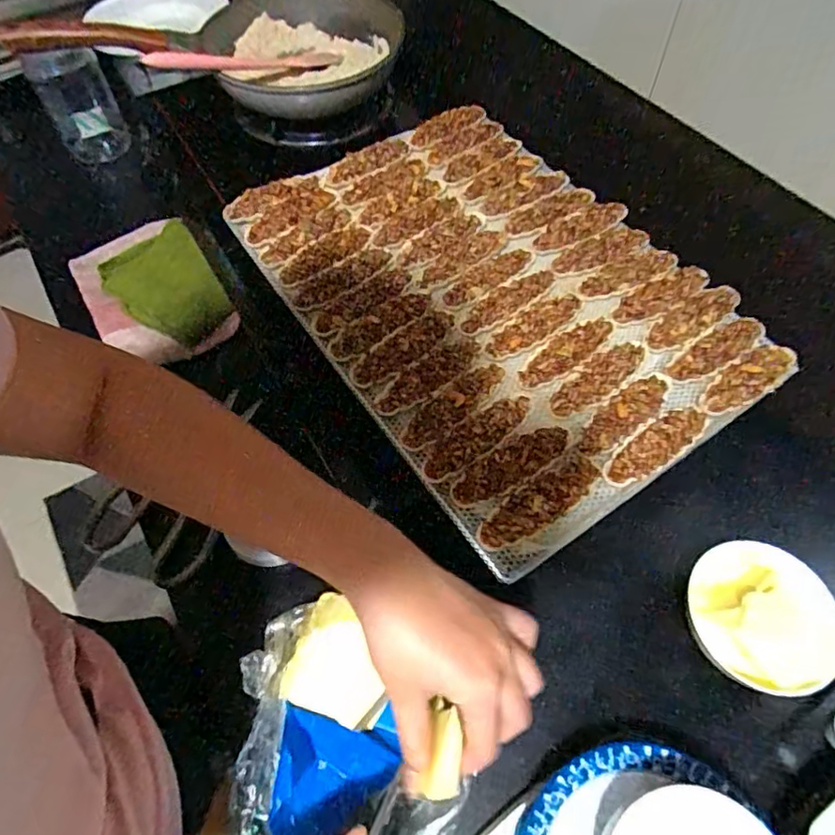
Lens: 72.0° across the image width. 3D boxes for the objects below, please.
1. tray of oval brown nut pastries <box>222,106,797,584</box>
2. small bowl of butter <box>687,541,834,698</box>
[{"bbox_3d":[0.066,-0.122,0.521,0.315,0.020,0.436,-30,63,-17],"label":"tray of oval brown nut pastries"},{"bbox_3d":[0.268,0.153,0.443,0.094,0.033,0.109,-15,59,-9],"label":"small bowl of butter"}]

